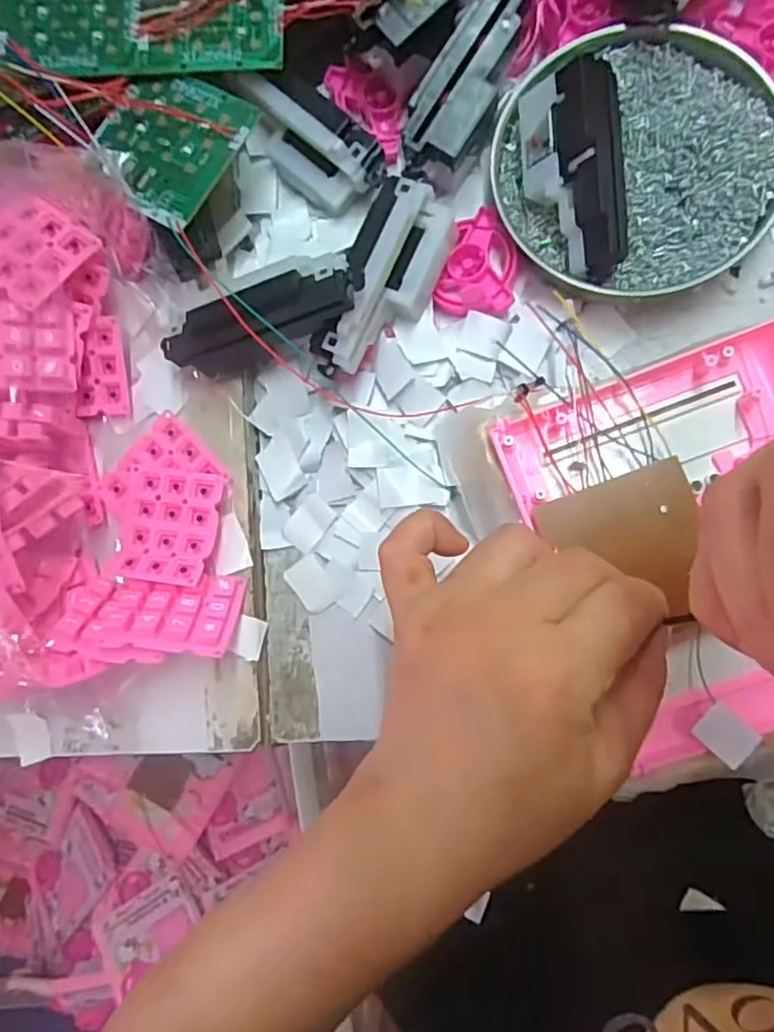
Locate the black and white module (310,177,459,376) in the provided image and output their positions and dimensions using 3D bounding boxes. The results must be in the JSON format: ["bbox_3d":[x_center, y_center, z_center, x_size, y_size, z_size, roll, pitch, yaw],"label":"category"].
[{"bbox_3d":[-0.001,-0.114,0.310,0.039,0.039,0.098,27,91,9],"label":"black and white module"}]

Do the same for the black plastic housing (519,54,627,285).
[{"bbox_3d":[0.090,-0.164,0.303,0.044,0.036,0.097,-4,86,9],"label":"black plastic housing"}]

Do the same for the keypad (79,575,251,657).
[{"bbox_3d":[-0.109,0.047,0.309,0.069,0.045,0.016,4,131,0],"label":"keypad"}]

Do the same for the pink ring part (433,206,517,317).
[{"bbox_3d":[0.046,-0.131,0.322,0.038,0.008,0.054,3,87,9],"label":"pink ring part"}]

